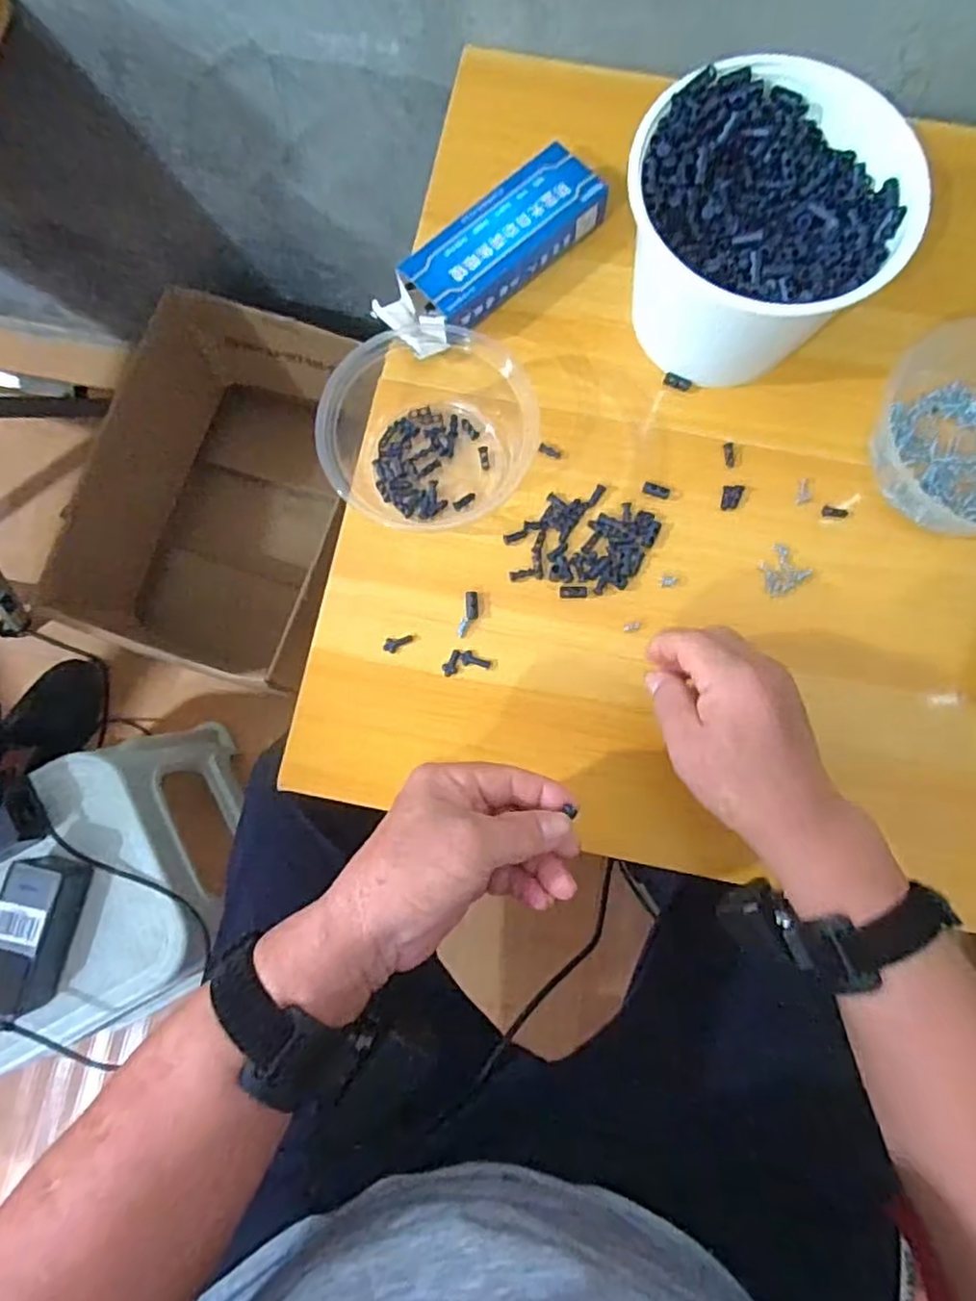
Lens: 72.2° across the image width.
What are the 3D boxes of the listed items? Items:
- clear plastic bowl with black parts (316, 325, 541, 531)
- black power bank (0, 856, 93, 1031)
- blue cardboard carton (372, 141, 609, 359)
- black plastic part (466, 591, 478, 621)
[{"bbox_3d":[-0.033,-0.159,0.442,0.131,0.053,0.144,0,80,-1],"label":"clear plastic bowl with black parts"},{"bbox_3d":[-0.434,0.274,0.632,0.062,0.051,0.145,12,80,1],"label":"black power bank"},{"bbox_3d":[0.001,-0.279,0.478,0.175,0.040,0.058,-41,83,-7],"label":"blue cardboard carton"},{"bbox_3d":[-0.011,-0.030,0.448,0.008,0.005,0.019,1,80,-1],"label":"black plastic part"}]

